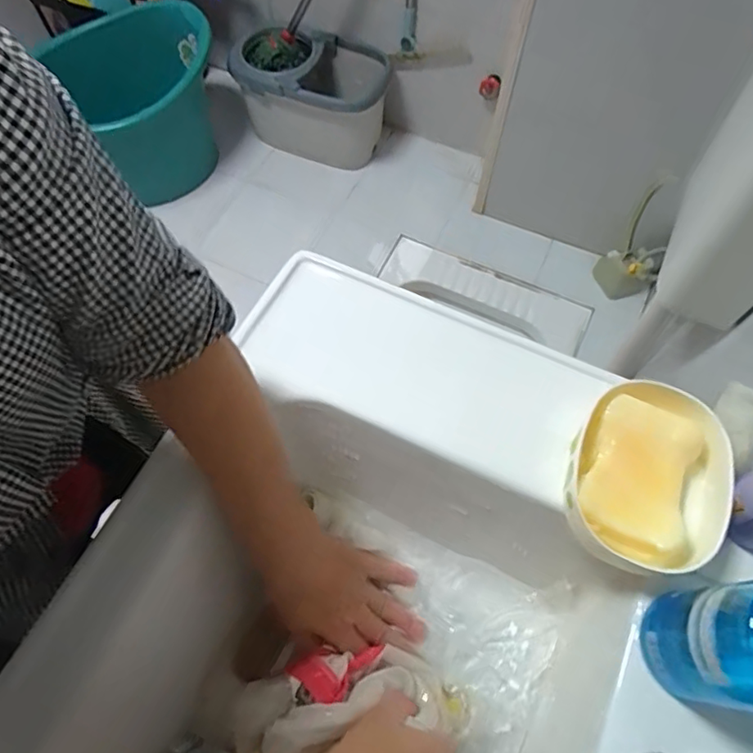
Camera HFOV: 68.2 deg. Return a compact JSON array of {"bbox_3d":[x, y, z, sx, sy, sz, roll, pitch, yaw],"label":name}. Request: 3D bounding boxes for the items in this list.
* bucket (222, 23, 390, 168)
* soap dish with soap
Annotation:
[{"bbox_3d":[-0.189,-0.838,1.698,0.424,0.313,0.274,19,66,9],"label":"bucket"},{"bbox_3d":[0.200,0.075,0.411,0.110,0.046,0.132,21,66,10],"label":"soap dish with soap"}]

